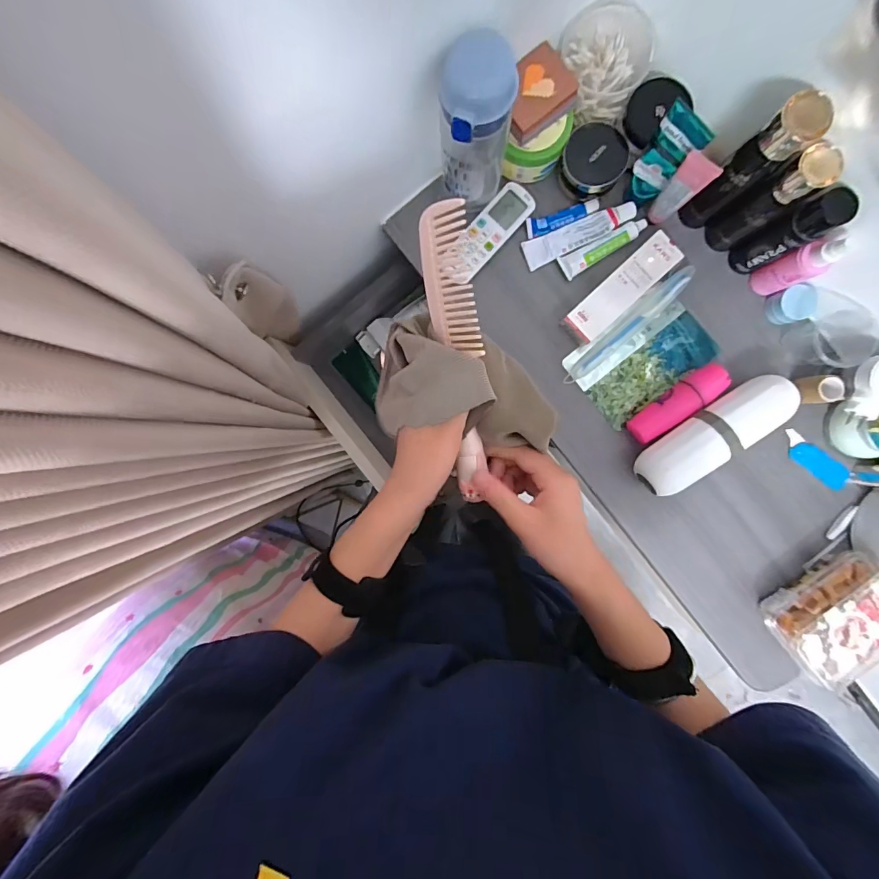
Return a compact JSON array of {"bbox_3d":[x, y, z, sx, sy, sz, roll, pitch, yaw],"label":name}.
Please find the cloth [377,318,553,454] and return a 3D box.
[{"bbox_3d":[0.022,-0.037,0.336,0.146,0.068,0.085,18,94,1],"label":"cloth"}]

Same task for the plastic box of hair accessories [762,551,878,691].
[{"bbox_3d":[0.494,0.219,0.527,0.152,0.070,0.094,-38,91,4],"label":"plastic box of hair accessories"}]

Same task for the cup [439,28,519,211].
[{"bbox_3d":[0.038,-0.320,0.449,0.069,0.179,0.066,10,94,2],"label":"cup"}]

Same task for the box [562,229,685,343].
[{"bbox_3d":[0.233,-0.191,0.542,0.161,0.029,0.048,-43,91,4],"label":"box"}]

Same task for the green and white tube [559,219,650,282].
[{"bbox_3d":[0.212,-0.249,0.544,0.116,0.019,0.030,-29,92,4],"label":"green and white tube"}]

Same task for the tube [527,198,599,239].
[{"bbox_3d":[0.159,-0.286,0.547,0.093,0.010,0.024,-16,93,3],"label":"tube"}]

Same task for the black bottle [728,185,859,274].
[{"bbox_3d":[0.390,-0.230,0.473,0.042,0.128,0.040,0,93,2],"label":"black bottle"}]

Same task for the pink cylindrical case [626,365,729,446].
[{"bbox_3d":[0.300,-0.045,0.537,0.127,0.039,0.037,-38,91,4],"label":"pink cylindrical case"}]

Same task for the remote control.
[{"bbox_3d":[0.064,-0.266,0.543,0.048,0.022,0.134,42,94,-1],"label":"remote control"}]

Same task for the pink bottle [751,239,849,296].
[{"bbox_3d":[0.416,-0.200,0.490,0.031,0.111,0.035,-23,92,3],"label":"pink bottle"}]

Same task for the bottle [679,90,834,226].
[{"bbox_3d":[0.327,-0.288,0.455,0.041,0.181,0.034,43,94,-1],"label":"bottle"}]

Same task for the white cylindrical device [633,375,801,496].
[{"bbox_3d":[0.337,-0.007,0.526,0.198,0.066,0.062,-33,92,4],"label":"white cylindrical device"}]

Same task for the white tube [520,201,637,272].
[{"bbox_3d":[0.180,-0.266,0.546,0.141,0.020,0.034,-22,92,3],"label":"white tube"}]

